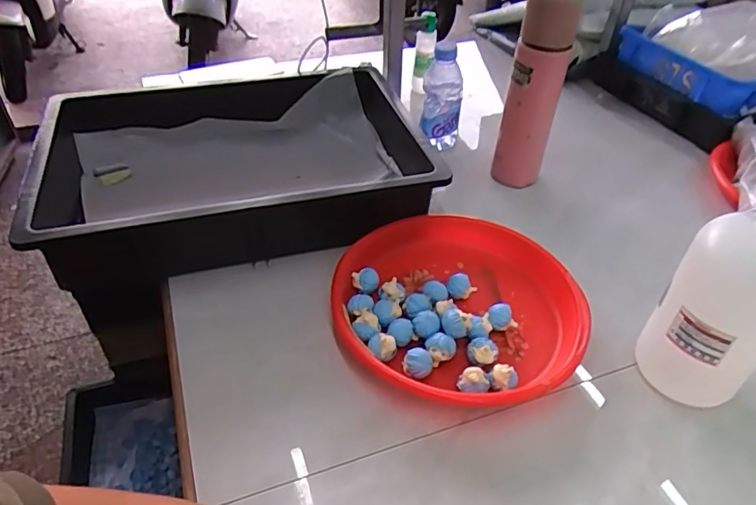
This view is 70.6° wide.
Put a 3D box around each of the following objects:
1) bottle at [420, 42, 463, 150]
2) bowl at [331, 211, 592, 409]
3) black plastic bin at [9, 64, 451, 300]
[{"bbox_3d":[0.092,-0.219,0.762,0.056,0.150,0.046,5,41,4],"label":"bottle"},{"bbox_3d":[0.084,0.054,0.562,0.247,0.043,0.242,1,41,-1],"label":"bowl"},{"bbox_3d":[-0.176,-0.111,0.686,0.480,0.112,0.300,-10,42,-12],"label":"black plastic bin"}]

